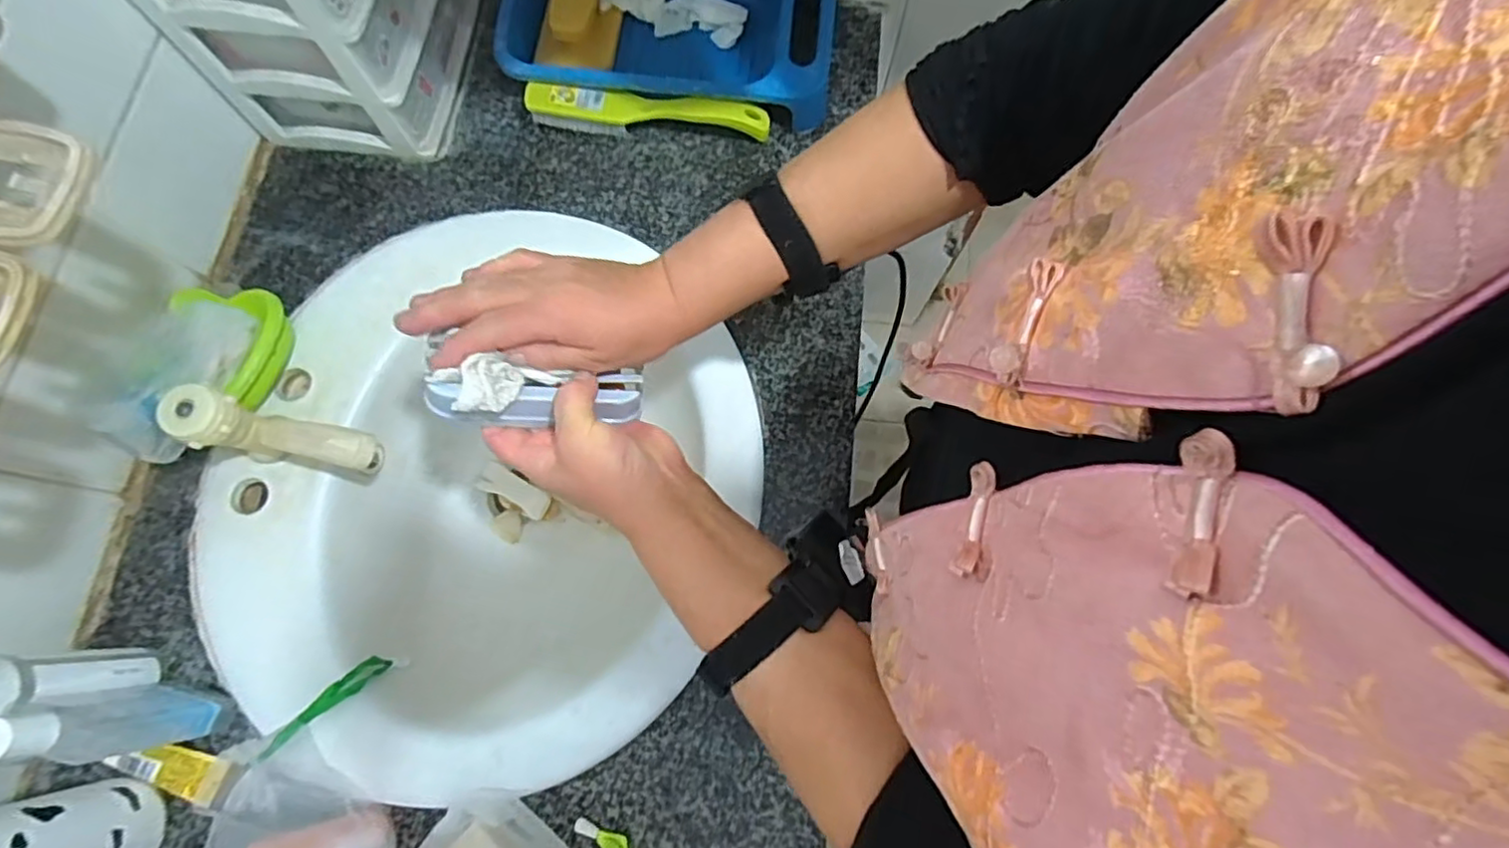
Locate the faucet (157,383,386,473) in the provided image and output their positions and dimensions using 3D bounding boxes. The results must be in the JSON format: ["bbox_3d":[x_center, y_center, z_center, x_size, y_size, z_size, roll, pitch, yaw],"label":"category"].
[{"bbox_3d":[-0.350,0.015,0.498,0.130,0.098,0.041,15,74,3],"label":"faucet"}]

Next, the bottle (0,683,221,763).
[{"bbox_3d":[-0.420,0.195,0.426,0.056,0.138,0.035,0,74,-1],"label":"bottle"}]

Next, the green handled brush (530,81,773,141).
[{"bbox_3d":[-0.104,-0.303,0.639,0.233,0.033,0.027,5,74,0],"label":"green handled brush"}]

